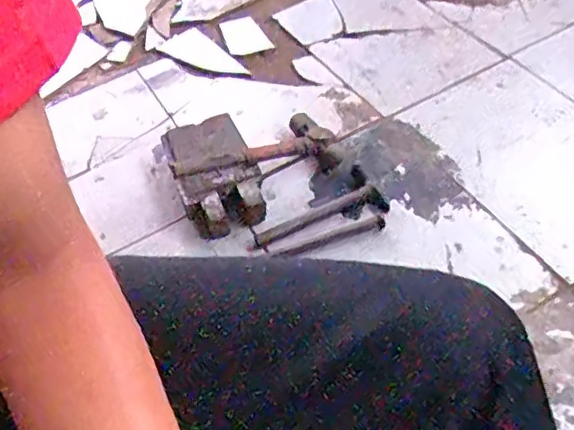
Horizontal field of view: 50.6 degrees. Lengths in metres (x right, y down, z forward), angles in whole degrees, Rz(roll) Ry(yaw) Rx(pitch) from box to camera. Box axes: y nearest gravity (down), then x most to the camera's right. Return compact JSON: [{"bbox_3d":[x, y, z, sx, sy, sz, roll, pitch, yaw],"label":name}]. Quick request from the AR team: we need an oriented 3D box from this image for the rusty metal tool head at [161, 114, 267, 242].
[{"bbox_3d":[-0.108,-0.057,0.935,0.119,0.068,0.197,-20,52,-11],"label":"rusty metal tool head"}]

